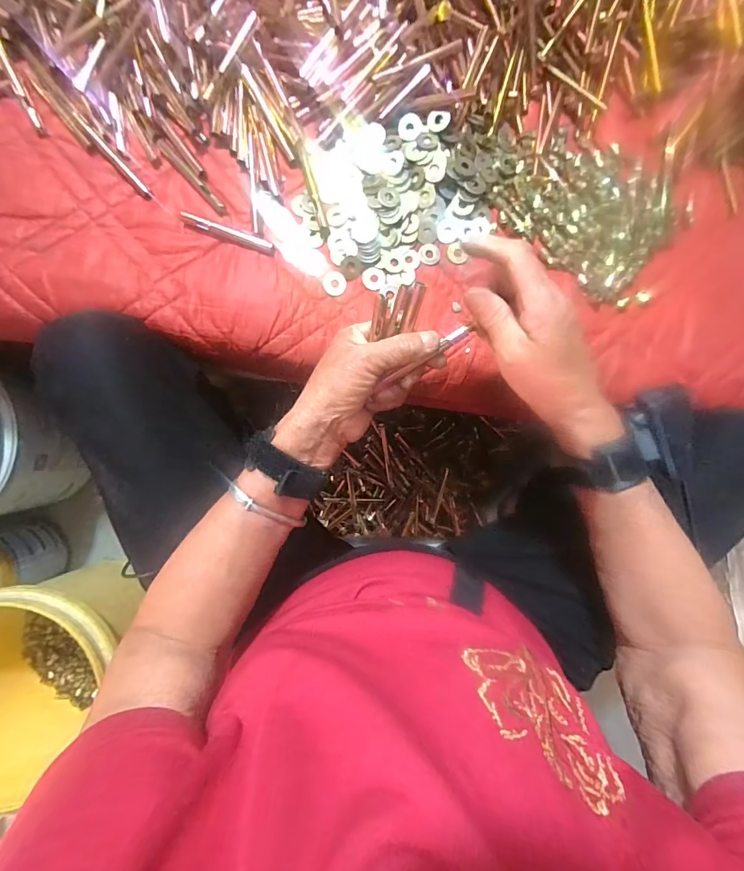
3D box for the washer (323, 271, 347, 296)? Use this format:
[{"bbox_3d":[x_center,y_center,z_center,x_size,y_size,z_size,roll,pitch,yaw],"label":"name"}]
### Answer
[{"bbox_3d":[-0.036,-0.149,0.395,0.022,0.004,0.023,0,89,-4],"label":"washer"}]

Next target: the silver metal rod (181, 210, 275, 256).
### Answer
[{"bbox_3d":[-0.139,-0.194,0.390,0.093,0.013,0.012,20,87,-3],"label":"silver metal rod"}]

